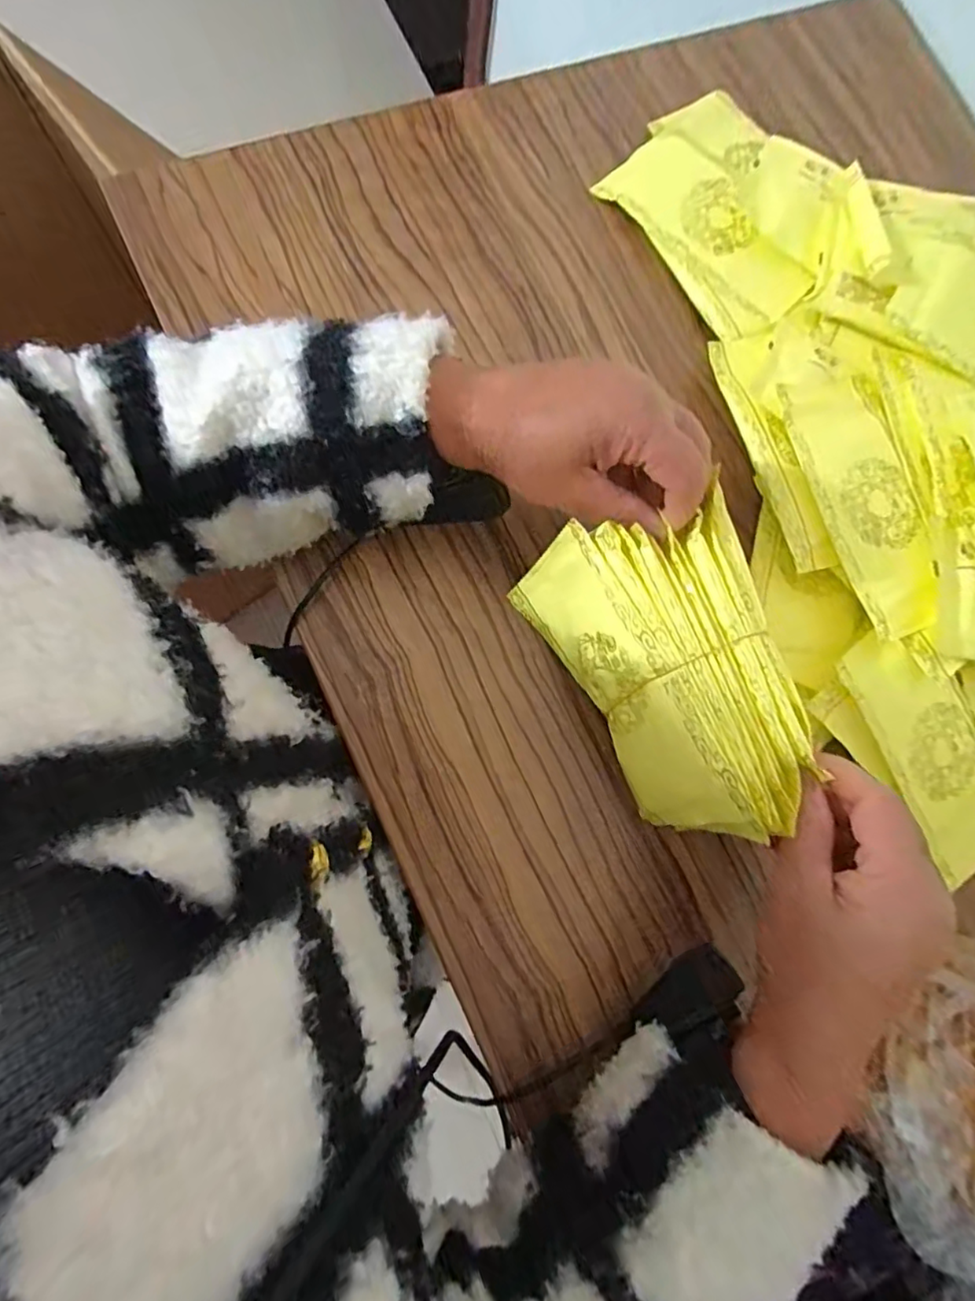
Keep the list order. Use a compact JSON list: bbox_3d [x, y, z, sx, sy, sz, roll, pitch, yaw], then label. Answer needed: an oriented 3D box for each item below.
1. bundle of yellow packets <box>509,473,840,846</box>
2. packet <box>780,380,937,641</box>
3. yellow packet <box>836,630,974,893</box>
[{"bbox_3d":[0.099,0.015,0.324,0.109,0.070,0.174,-17,80,-3],"label":"bundle of yellow packets"},{"bbox_3d":[0.244,-0.096,0.370,0.071,0.014,0.171,-14,82,-9],"label":"packet"},{"bbox_3d":[0.288,0.062,0.371,0.080,0.006,0.172,-35,97,-14],"label":"yellow packet"}]

